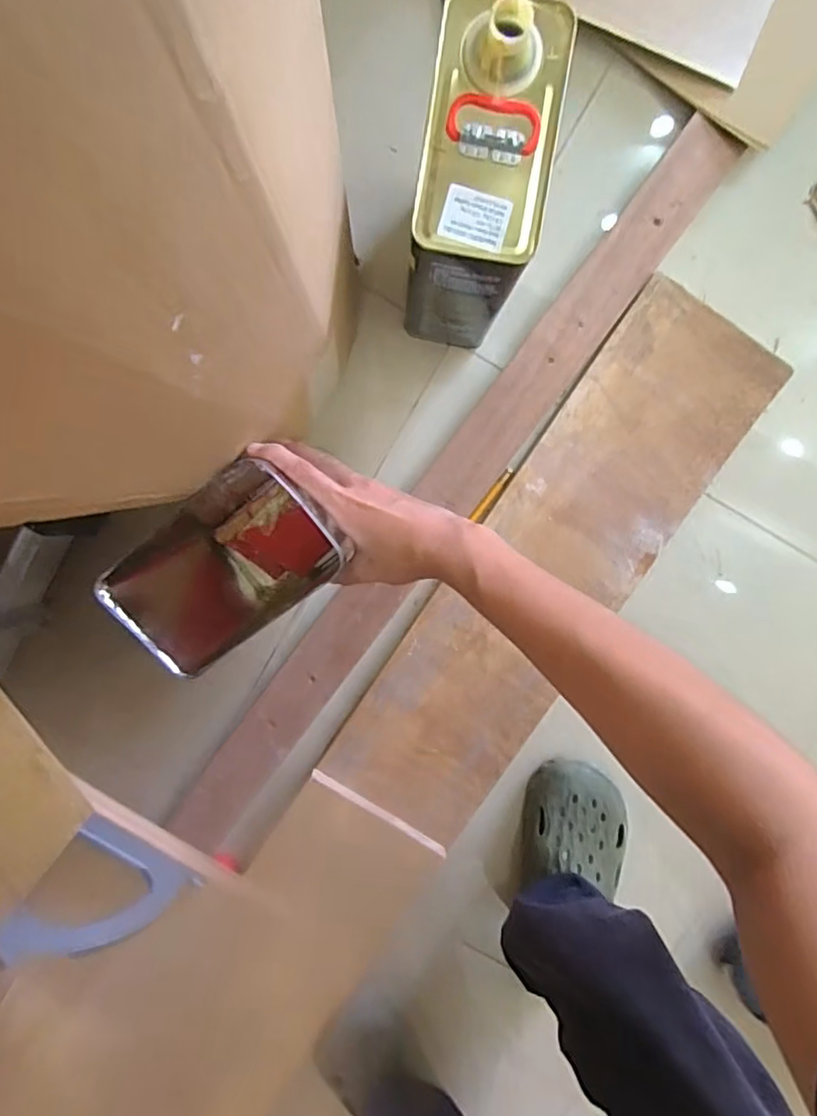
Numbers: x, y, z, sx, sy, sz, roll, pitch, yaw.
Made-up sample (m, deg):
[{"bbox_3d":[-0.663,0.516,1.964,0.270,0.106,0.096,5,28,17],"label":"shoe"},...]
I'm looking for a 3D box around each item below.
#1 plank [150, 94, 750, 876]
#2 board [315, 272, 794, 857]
[{"bbox_3d":[0.036,-0.055,0.664,0.080,0.023,0.926,35,94,-5],"label":"plank"},{"bbox_3d":[0.153,0.021,0.666,0.181,0.019,0.646,33,94,-4],"label":"board"}]

